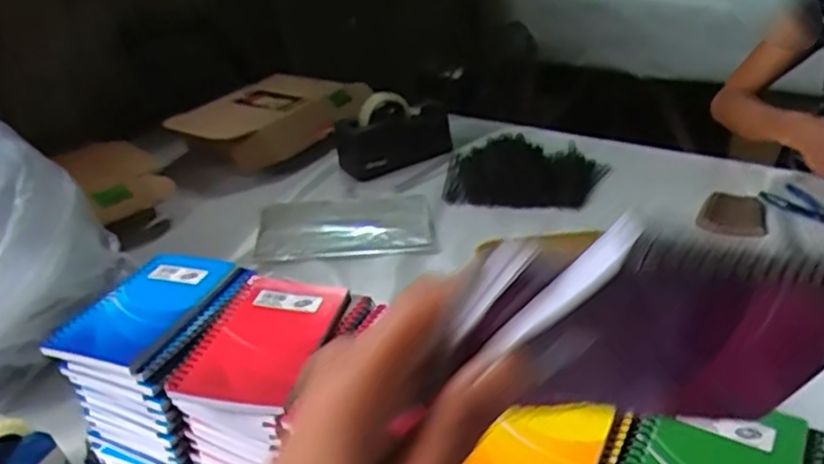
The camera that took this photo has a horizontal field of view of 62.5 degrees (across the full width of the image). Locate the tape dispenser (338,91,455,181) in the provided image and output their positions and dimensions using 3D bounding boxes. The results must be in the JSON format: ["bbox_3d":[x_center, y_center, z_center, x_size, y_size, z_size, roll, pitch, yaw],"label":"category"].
[{"bbox_3d":[-0.020,-0.176,1.184,0.211,0.134,0.065,-28,38,-31],"label":"tape dispenser"}]

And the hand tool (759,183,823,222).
[{"bbox_3d":[0.587,-0.038,1.006,0.062,0.014,0.119,-21,35,-23],"label":"hand tool"}]

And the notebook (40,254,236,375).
[{"bbox_3d":[-0.202,0.057,0.518,0.085,0.014,0.127,6,34,18],"label":"notebook"}]

